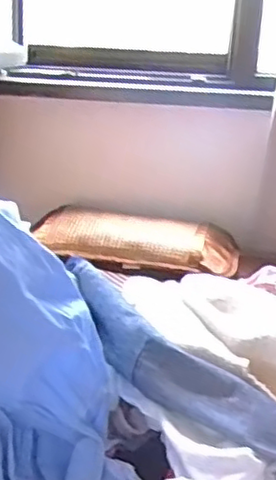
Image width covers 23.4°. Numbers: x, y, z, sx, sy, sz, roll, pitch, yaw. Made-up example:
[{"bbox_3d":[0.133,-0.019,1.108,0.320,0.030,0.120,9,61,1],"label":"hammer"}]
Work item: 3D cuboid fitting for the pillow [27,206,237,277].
[{"bbox_3d":[0.011,-0.002,1.351,0.378,0.073,0.206,8,18,17],"label":"pillow"}]

